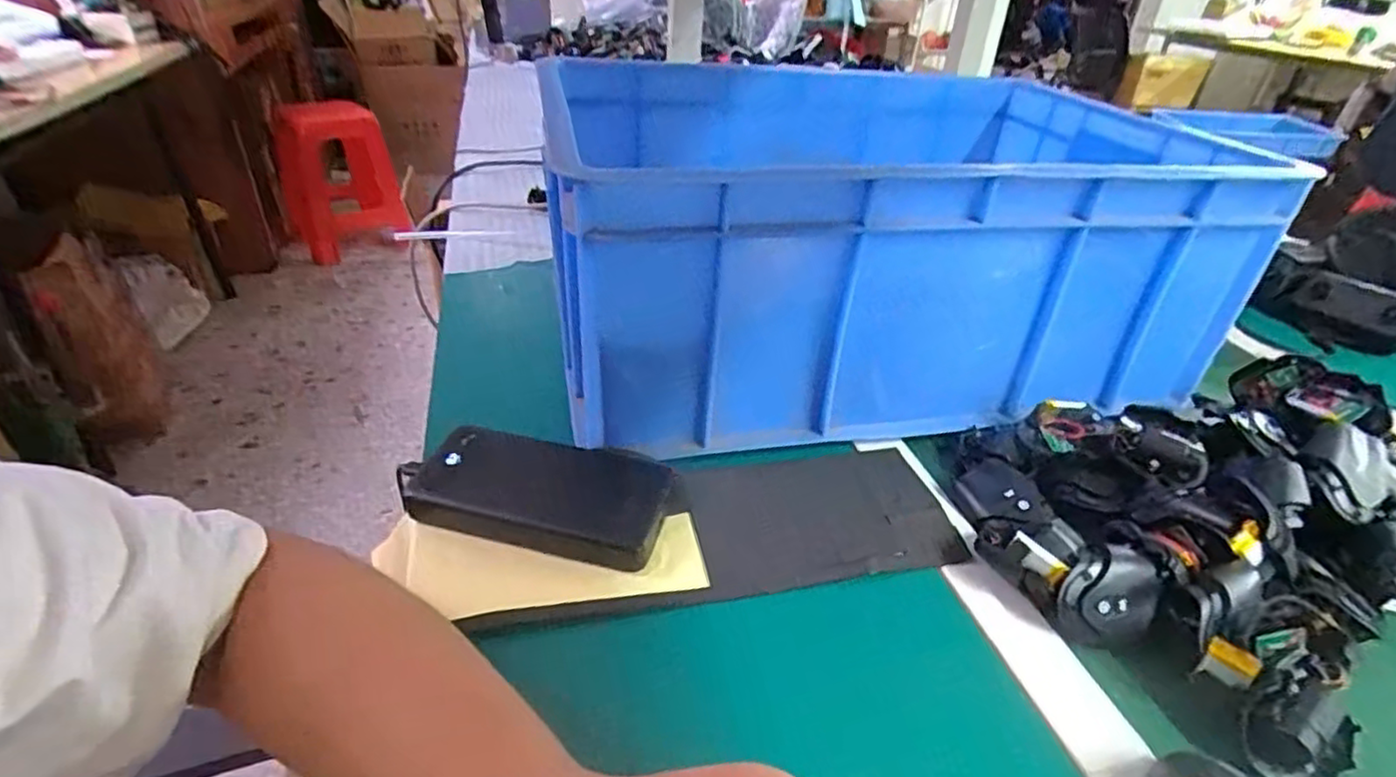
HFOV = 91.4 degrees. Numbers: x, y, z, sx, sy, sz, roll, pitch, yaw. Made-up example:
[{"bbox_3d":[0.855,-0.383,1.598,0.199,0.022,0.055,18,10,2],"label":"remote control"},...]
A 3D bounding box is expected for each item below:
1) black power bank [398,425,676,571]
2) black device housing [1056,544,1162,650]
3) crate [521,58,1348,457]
[{"bbox_3d":[-0.101,0.061,0.417,0.161,0.026,0.070,9,33,8],"label":"black power bank"},{"bbox_3d":[0.219,0.112,0.362,0.048,0.036,0.039,-26,43,-37],"label":"black device housing"},{"bbox_3d":[0.123,-0.154,0.605,0.507,0.189,0.405,-6,34,-14],"label":"crate"}]

